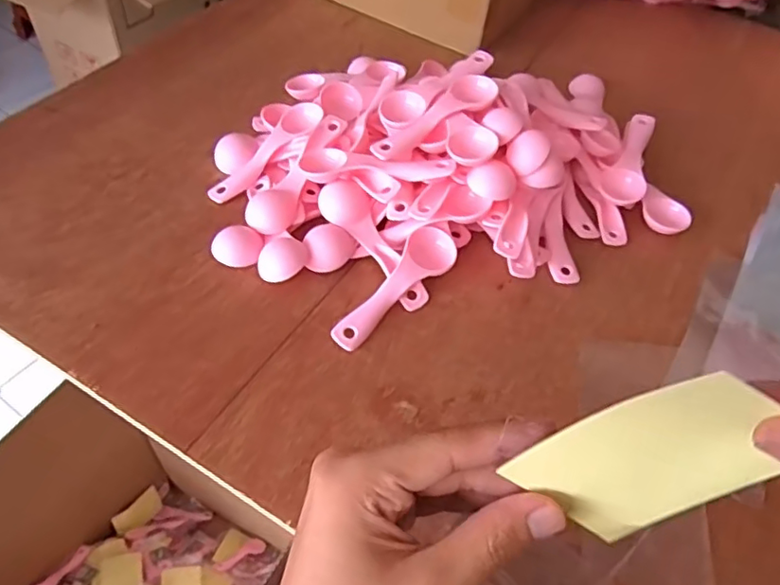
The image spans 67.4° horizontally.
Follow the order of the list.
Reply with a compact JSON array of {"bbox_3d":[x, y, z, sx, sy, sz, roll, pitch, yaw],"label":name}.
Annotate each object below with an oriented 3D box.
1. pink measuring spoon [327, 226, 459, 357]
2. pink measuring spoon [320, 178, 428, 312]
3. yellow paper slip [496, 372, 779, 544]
[{"bbox_3d":[0.005,-0.004,0.405,0.033,0.020,0.112,34,56,19],"label":"pink measuring spoon"},{"bbox_3d":[-0.010,-0.036,0.424,0.032,0.014,0.113,-29,73,-26],"label":"pink measuring spoon"},{"bbox_3d":[0.091,0.059,0.201,0.062,0.090,0.007,30,43,-16],"label":"yellow paper slip"}]

